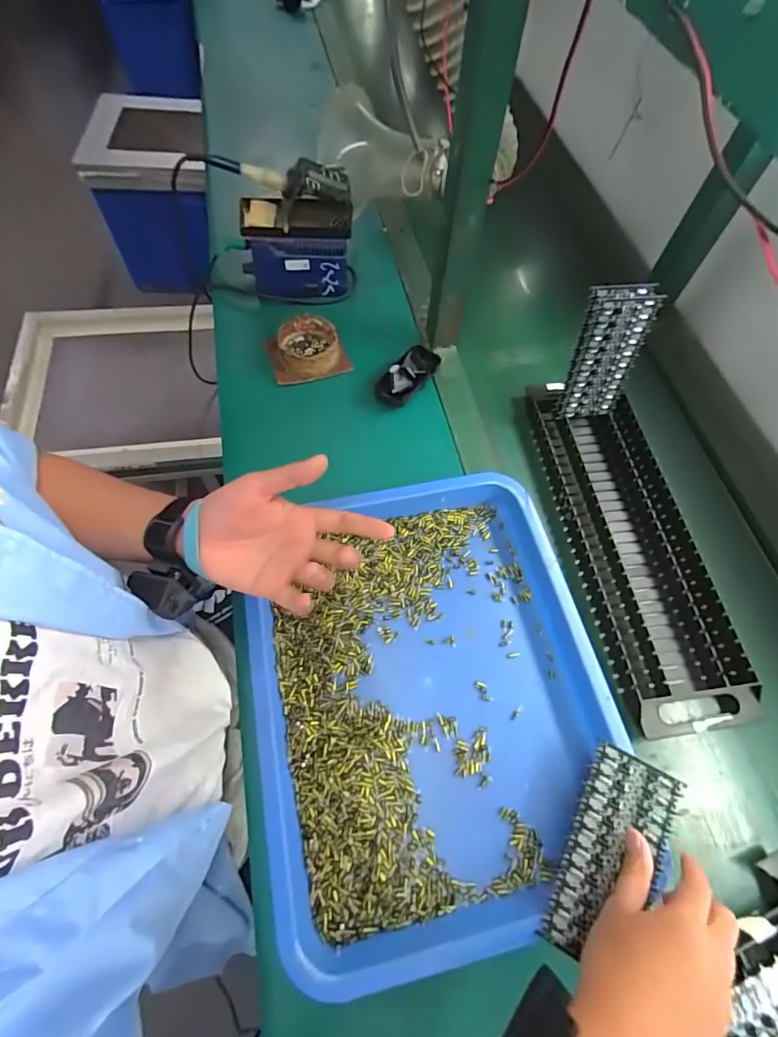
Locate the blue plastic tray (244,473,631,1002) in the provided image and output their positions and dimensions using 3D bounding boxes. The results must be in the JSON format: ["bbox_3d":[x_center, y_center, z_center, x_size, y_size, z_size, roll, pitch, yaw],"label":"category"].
[{"bbox_3d":[0.040,0.168,0.488,0.344,0.043,0.426,-8,62,-9],"label":"blue plastic tray"}]

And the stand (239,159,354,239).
[{"bbox_3d":[-0.131,-0.449,0.673,0.162,0.070,0.065,-9,64,-9],"label":"stand"}]

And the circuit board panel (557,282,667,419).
[{"bbox_3d":[0.273,-0.206,0.604,0.083,0.168,0.023,-4,49,-4],"label":"circuit board panel"}]

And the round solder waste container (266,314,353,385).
[{"bbox_3d":[-0.120,-0.244,0.696,0.109,0.044,0.093,-17,66,-12],"label":"round solder waste container"}]

